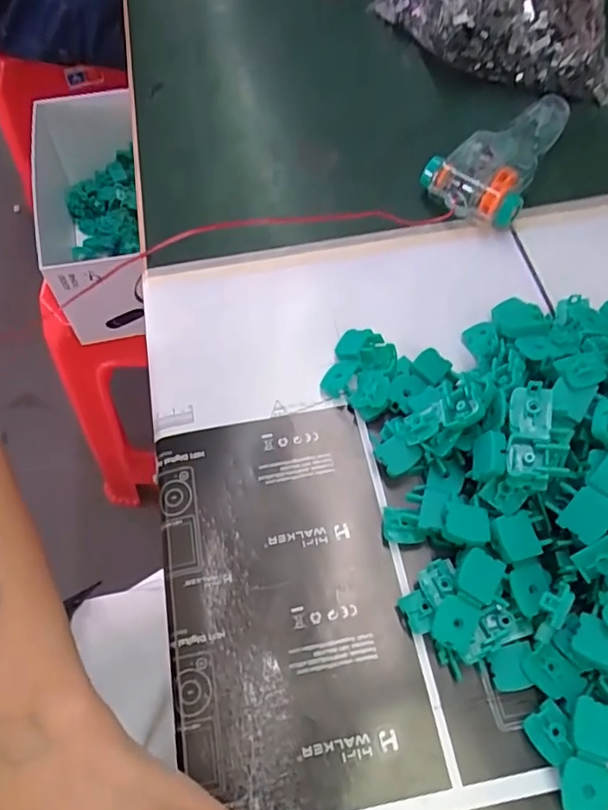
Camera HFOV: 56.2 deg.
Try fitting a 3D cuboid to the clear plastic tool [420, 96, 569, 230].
[{"bbox_3d":[0.130,-0.172,0.388,0.065,0.031,0.122,24,66,15],"label":"clear plastic tool"}]

